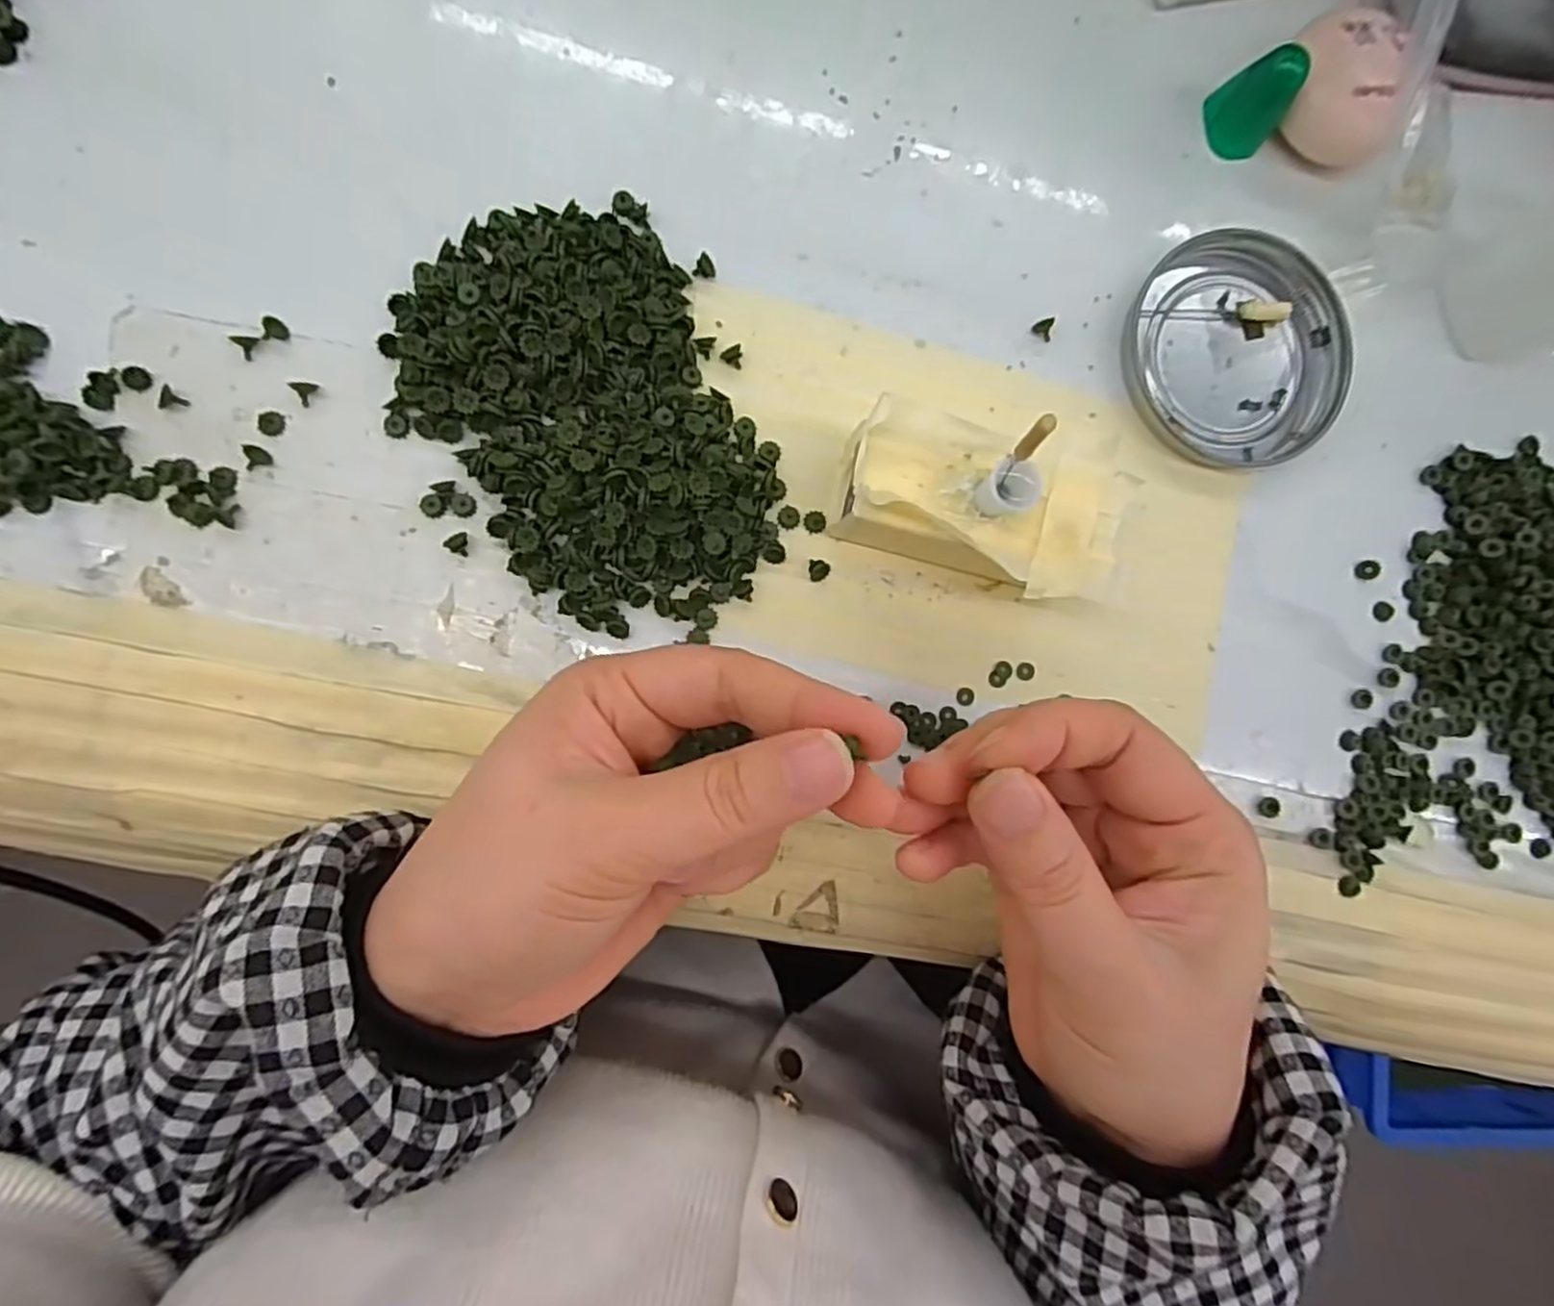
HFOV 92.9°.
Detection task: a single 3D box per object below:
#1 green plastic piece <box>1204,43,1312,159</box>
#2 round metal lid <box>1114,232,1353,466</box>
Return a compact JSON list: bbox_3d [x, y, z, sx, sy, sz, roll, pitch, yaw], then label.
[{"bbox_3d":[0.161,-0.185,0.249,0.023,0.029,0.015,43,84,-4],"label":"green plastic piece"},{"bbox_3d":[0.158,-0.105,0.255,0.078,0.008,0.076,0,88,-7],"label":"round metal lid"}]

